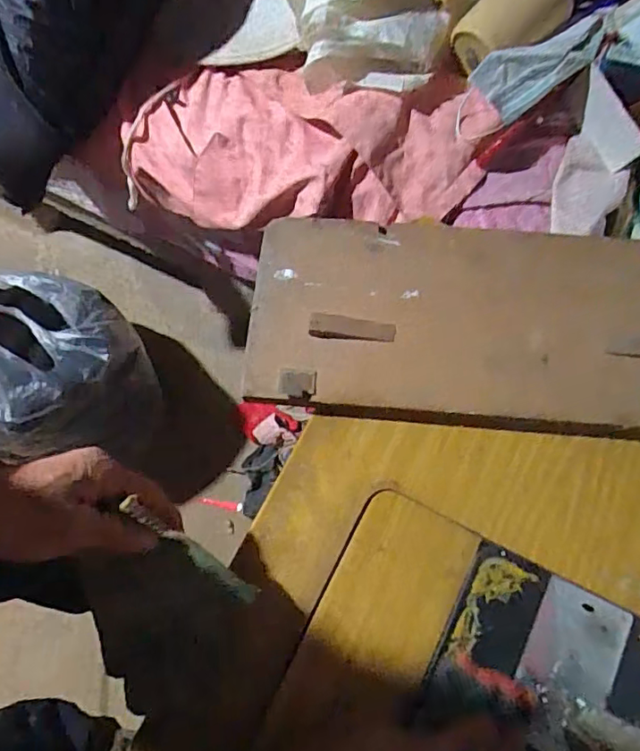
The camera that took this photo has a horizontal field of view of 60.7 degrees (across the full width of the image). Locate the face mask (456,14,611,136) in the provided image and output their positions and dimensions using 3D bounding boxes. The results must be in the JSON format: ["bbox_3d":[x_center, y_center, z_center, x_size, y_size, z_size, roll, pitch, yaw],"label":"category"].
[{"bbox_3d":[0.232,-0.337,0.614,0.172,0.068,0.064,-27,70,12],"label":"face mask"}]

